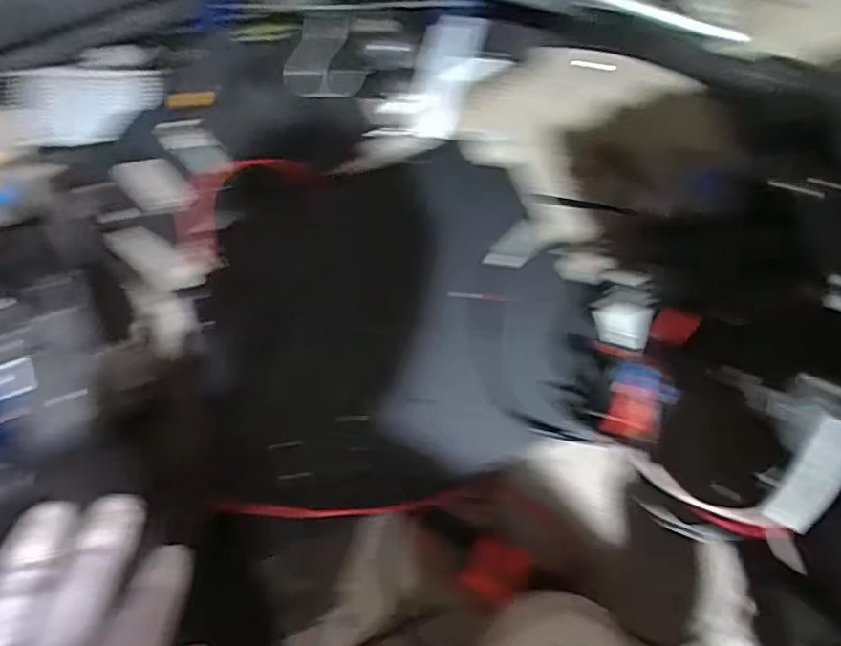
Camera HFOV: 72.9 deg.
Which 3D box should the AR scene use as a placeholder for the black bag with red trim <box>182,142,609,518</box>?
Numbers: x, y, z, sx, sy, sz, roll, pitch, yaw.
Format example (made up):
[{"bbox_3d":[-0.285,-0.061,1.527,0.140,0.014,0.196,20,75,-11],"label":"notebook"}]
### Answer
[{"bbox_3d":[-0.031,0.001,0.519,0.340,0.066,0.317,-9,81,0],"label":"black bag with red trim"}]

